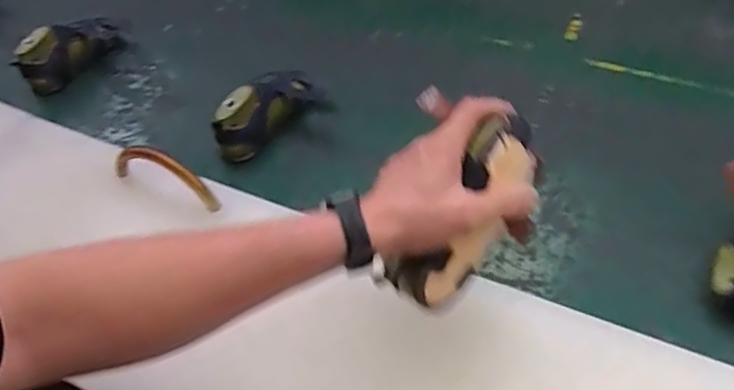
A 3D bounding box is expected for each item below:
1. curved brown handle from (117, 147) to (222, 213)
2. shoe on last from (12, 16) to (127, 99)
[{"bbox_3d":[-0.221,-0.020,0.629,0.115,0.082,0.015,14,53,16],"label":"curved brown handle"},{"bbox_3d":[-0.444,-0.221,0.861,0.073,0.069,0.151,29,59,26],"label":"shoe on last"}]

